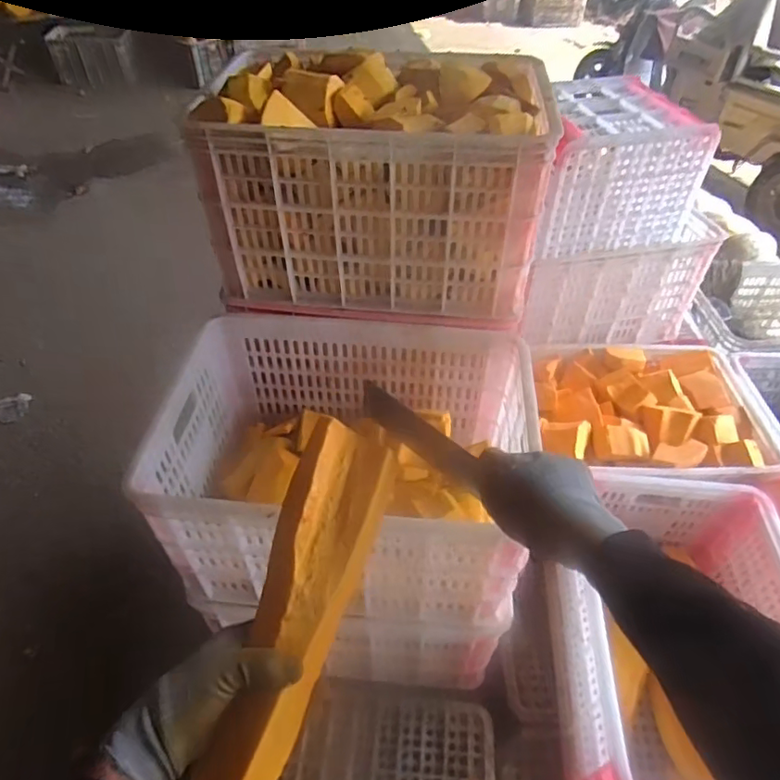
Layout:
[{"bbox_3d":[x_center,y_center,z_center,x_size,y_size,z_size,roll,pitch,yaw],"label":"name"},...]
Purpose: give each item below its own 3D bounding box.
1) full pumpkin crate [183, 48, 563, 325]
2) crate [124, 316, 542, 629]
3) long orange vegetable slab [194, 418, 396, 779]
[{"bbox_3d":[-0.016,-0.335,0.896,0.463,0.288,0.307,5,47,3],"label":"full pumpkin crate"},{"bbox_3d":[-0.057,0.112,0.856,0.492,0.271,0.341,4,47,2],"label":"crate"},{"bbox_3d":[-0.067,0.169,0.472,0.079,0.051,0.314,12,60,9],"label":"long orange vegetable slab"}]

